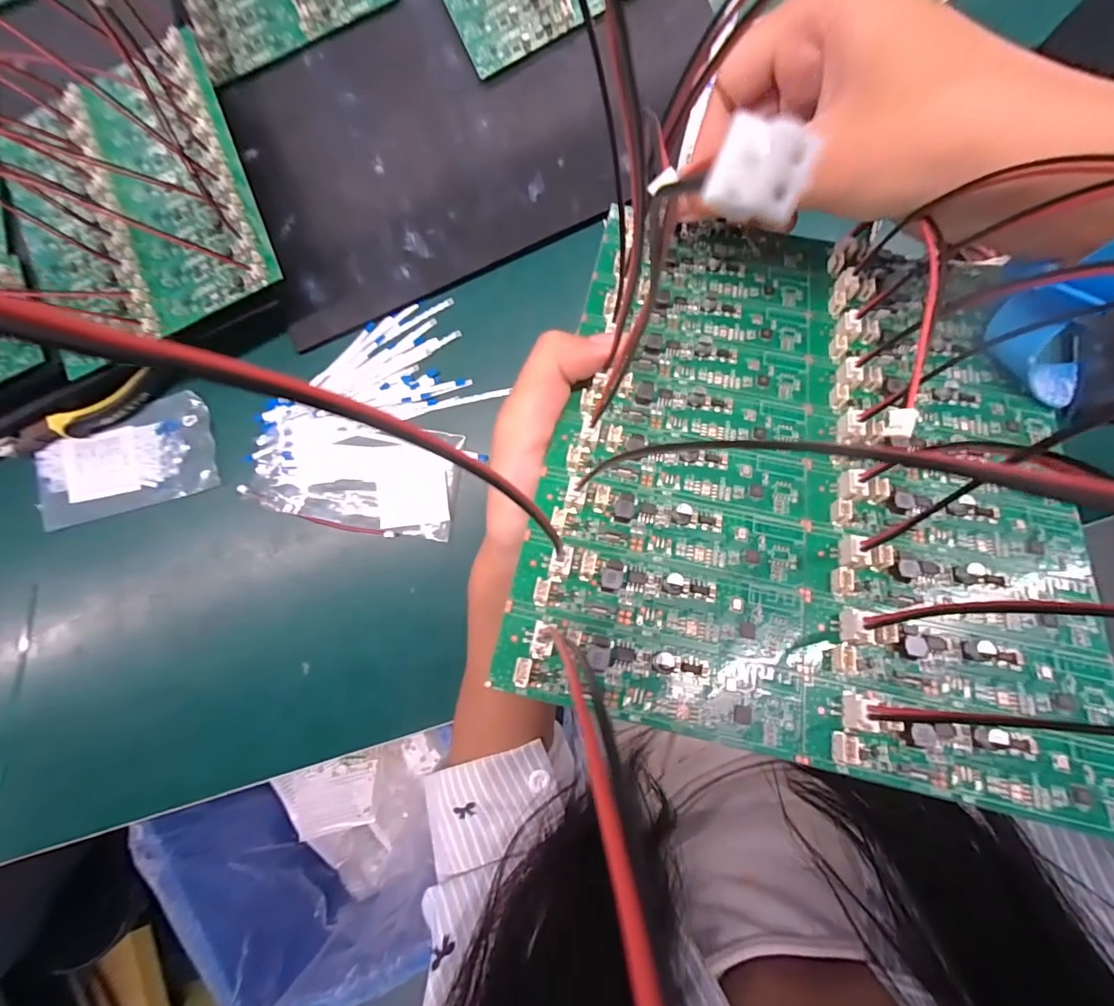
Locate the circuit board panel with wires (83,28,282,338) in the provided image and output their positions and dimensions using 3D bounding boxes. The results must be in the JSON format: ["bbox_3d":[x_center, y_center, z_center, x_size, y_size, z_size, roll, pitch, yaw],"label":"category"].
[{"bbox_3d":[-0.262,-0.220,0.322,0.093,0.024,0.195,-21,89,8],"label":"circuit board panel with wires"}]

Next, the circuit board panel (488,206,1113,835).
[{"bbox_3d":[0.083,-0.021,0.156,0.161,0.009,0.190,11,67,4],"label":"circuit board panel"}]

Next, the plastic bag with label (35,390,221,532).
[{"bbox_3d":[-0.351,-0.034,0.385,0.157,0.011,0.077,-14,90,8],"label":"plastic bag with label"}]

